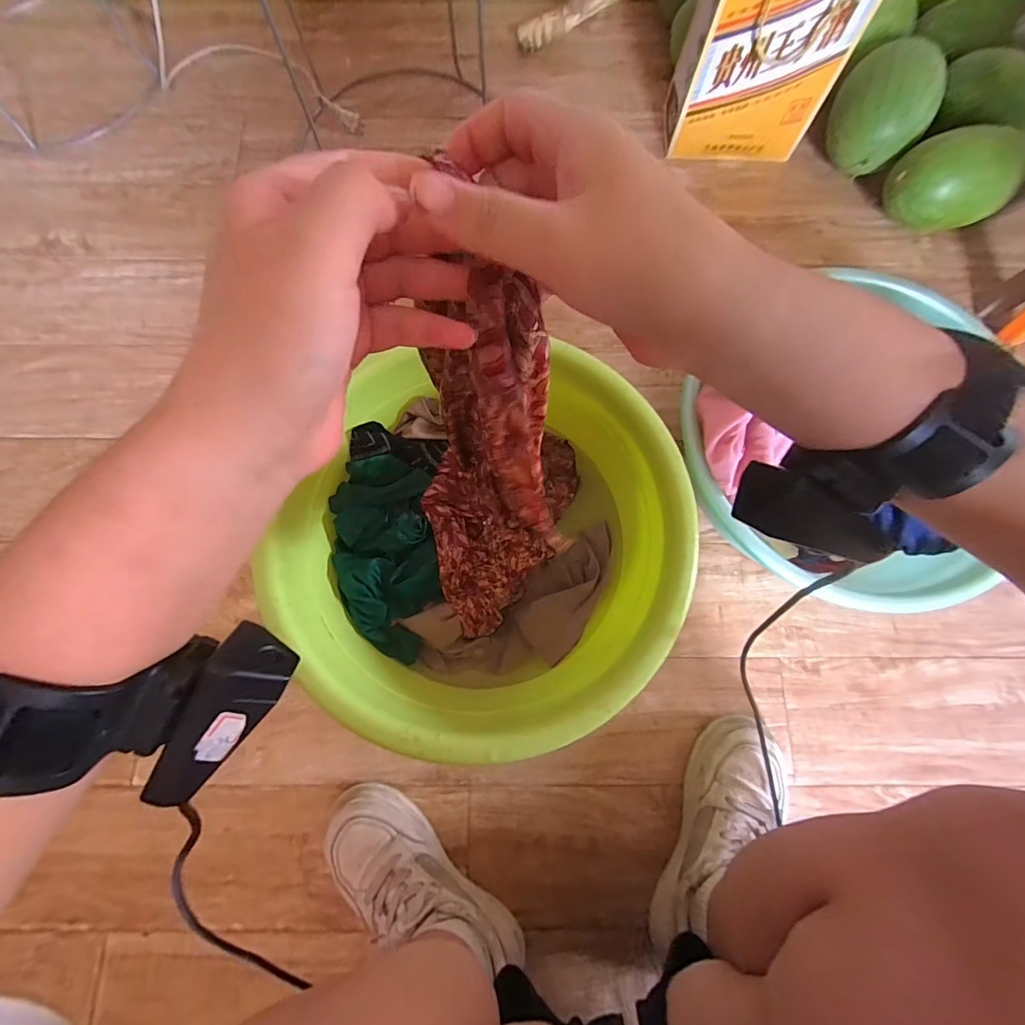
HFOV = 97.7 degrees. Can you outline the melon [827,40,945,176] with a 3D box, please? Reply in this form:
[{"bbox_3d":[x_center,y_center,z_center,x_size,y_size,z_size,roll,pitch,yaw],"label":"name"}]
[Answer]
[{"bbox_3d":[0.573,-0.626,0.713,0.138,0.132,0.118,38,79,7],"label":"melon"}]

